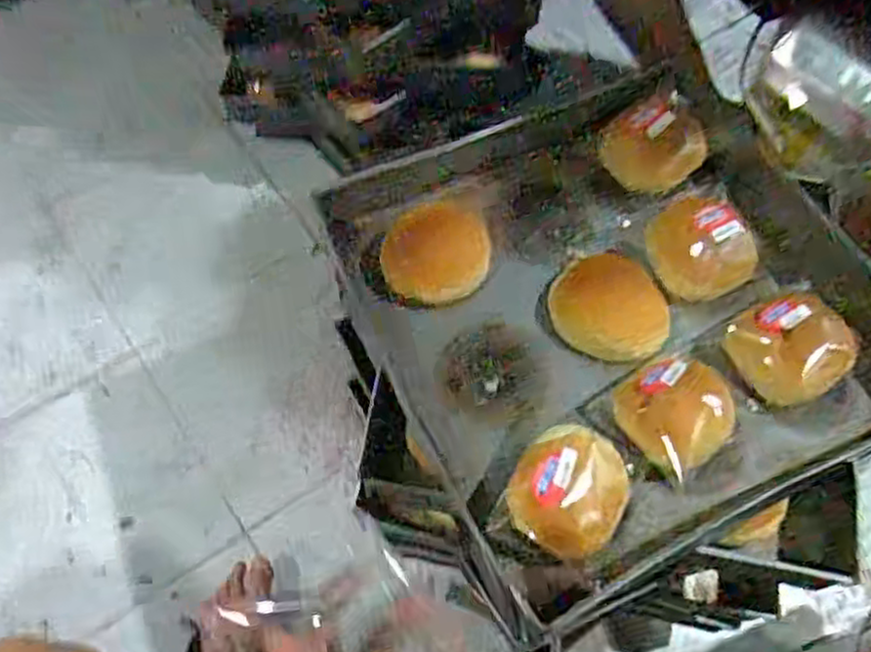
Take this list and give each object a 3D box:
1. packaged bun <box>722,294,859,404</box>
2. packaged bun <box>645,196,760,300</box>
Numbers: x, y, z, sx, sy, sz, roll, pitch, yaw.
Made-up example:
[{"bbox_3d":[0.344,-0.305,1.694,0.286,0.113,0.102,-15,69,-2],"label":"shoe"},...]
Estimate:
[{"bbox_3d":[0.310,0.022,0.656,0.104,0.051,0.087,-18,65,-12],"label":"packaged bun"},{"bbox_3d":[0.246,-0.080,0.703,0.080,0.042,0.110,-12,63,-9],"label":"packaged bun"}]

